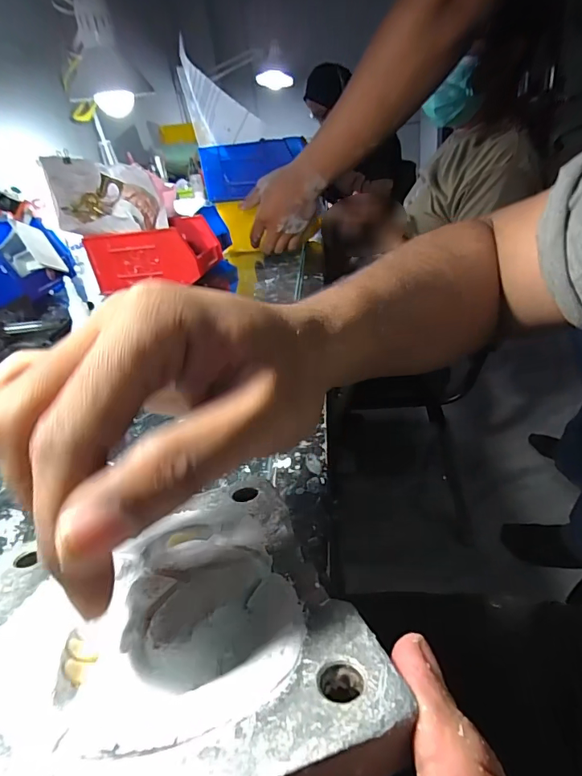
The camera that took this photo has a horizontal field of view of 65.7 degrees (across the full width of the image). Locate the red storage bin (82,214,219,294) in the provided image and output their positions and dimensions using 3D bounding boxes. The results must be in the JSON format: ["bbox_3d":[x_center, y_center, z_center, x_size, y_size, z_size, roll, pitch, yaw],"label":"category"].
[{"bbox_3d":[-0.198,-0.197,0.662,0.173,0.076,0.095,-3,30,10],"label":"red storage bin"}]

